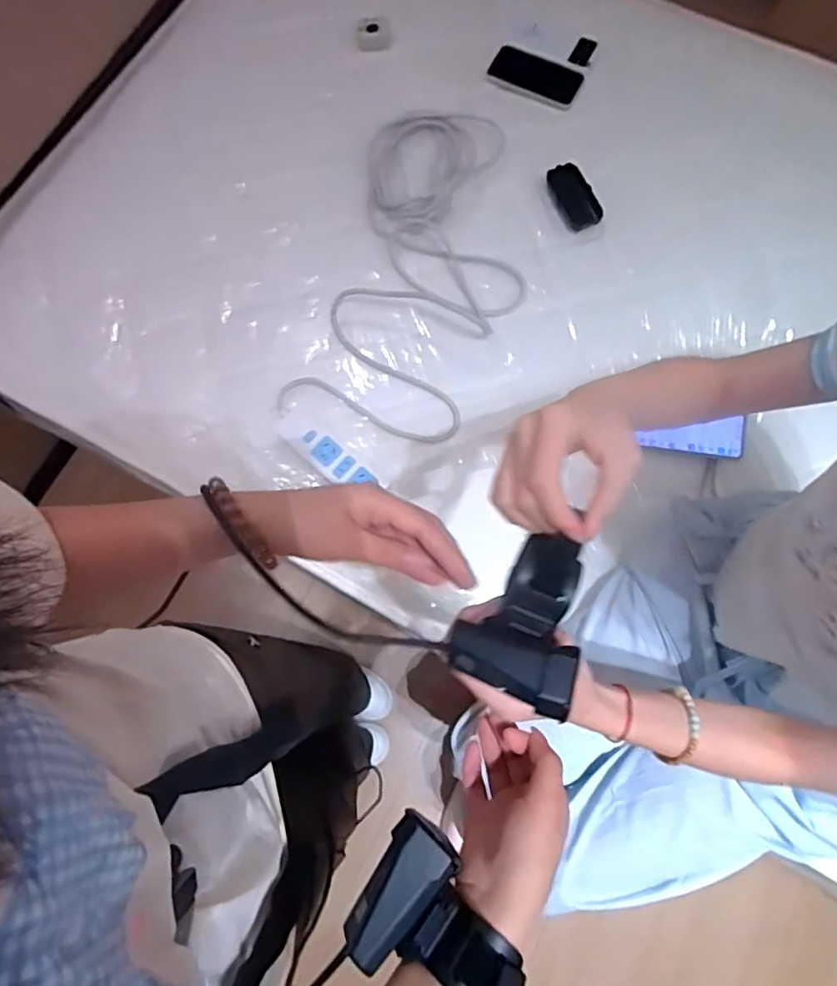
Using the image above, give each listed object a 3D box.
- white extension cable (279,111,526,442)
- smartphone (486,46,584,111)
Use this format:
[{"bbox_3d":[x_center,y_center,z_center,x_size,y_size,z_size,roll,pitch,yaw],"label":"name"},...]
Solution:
[{"bbox_3d":[0.015,-0.354,0.894,0.292,0.060,0.587,14,76,6],"label":"white extension cable"},{"bbox_3d":[0.198,-0.704,1.008,0.152,0.010,0.073,25,87,2],"label":"smartphone"}]

